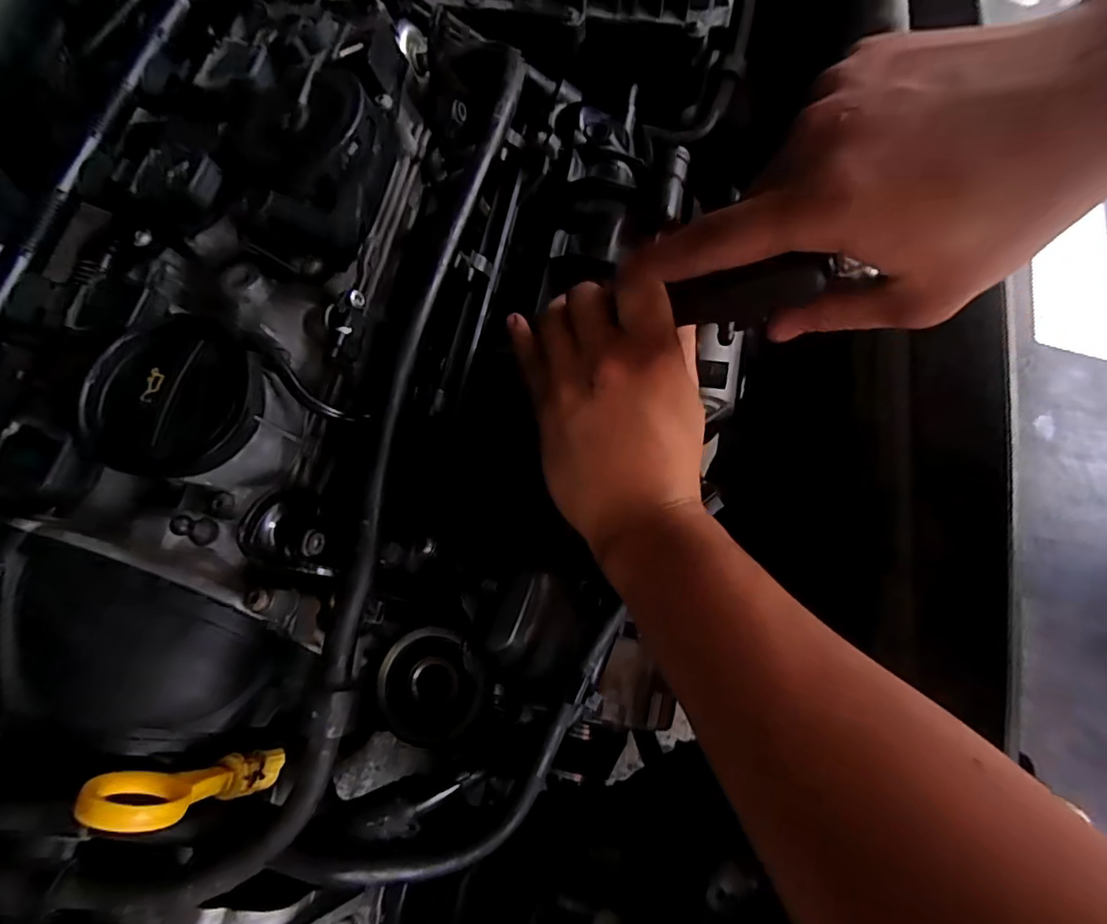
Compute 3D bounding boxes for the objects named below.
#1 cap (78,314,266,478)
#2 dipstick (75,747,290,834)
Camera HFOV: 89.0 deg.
[{"bbox_3d":[-0.190,-0.033,0.280,0.071,0.028,0.078,-1,72,2],"label":"cap"},{"bbox_3d":[-0.169,0.148,0.256,0.039,0.085,0.015,12,81,14],"label":"dipstick"}]

